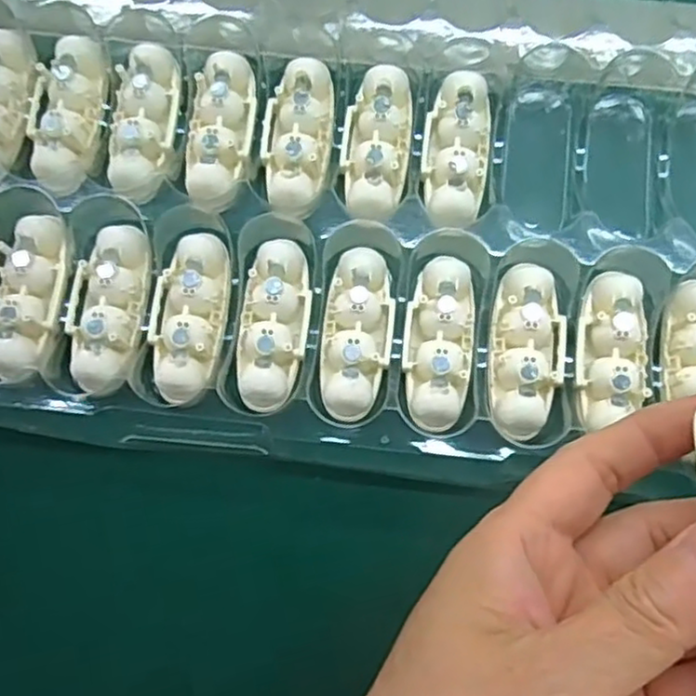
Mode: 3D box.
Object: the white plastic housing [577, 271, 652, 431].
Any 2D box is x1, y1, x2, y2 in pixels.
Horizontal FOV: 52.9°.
[{"bbox_3d":[0.096,0.000,0.251,0.025,0.012,0.056,7,80,3],"label":"white plastic housing"}]

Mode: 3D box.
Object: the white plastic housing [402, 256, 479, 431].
[{"bbox_3d":[0.034,-0.003,0.255,0.025,0.011,0.062,6,80,3],"label":"white plastic housing"}]

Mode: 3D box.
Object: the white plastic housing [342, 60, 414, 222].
[{"bbox_3d":[0.011,-0.078,0.269,0.026,0.011,0.060,9,80,3],"label":"white plastic housing"}]

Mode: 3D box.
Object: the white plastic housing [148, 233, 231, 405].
[{"bbox_3d":[-0.059,-0.012,0.257,0.025,0.010,0.063,4,80,2],"label":"white plastic housing"}]

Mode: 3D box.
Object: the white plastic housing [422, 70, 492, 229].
[{"bbox_3d":[0.042,-0.076,0.268,0.024,0.011,0.060,8,80,3],"label":"white plastic housing"}]

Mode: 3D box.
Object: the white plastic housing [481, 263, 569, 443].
[{"bbox_3d":[0.065,0.001,0.253,0.028,0.012,0.062,2,80,2],"label":"white plastic housing"}]

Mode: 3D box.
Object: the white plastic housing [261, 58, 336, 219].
[{"bbox_3d":[-0.020,-0.081,0.270,0.026,0.011,0.061,6,80,3],"label":"white plastic housing"}]

